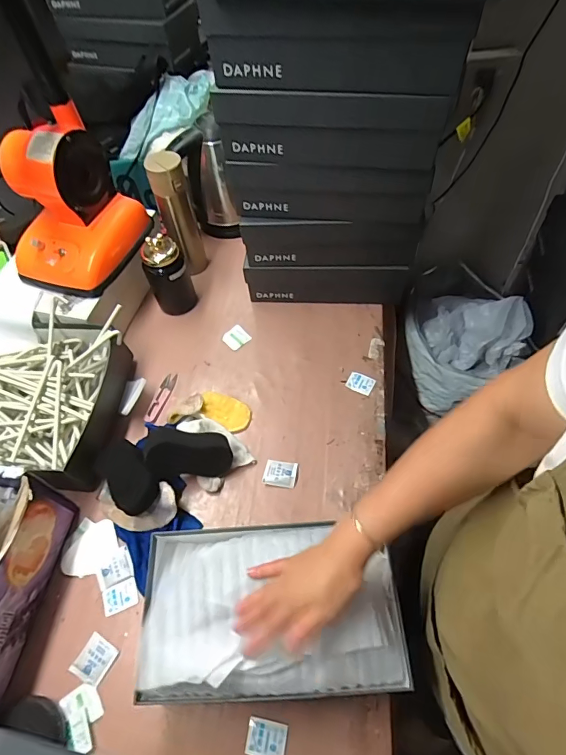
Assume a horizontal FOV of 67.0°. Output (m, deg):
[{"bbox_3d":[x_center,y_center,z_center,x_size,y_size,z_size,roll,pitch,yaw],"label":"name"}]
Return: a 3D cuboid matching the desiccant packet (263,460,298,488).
[{"bbox_3d":[-0.004,0.147,0.661,0.050,0.010,0.040,7,59,9],"label":"desiccant packet"}]

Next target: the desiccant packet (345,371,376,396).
[{"bbox_3d":[0.135,0.010,0.744,0.046,0.004,0.033,23,73,24],"label":"desiccant packet"}]

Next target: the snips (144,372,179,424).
[{"bbox_3d":[-0.214,0.036,0.753,0.027,0.014,0.105,11,59,10],"label":"snips"}]

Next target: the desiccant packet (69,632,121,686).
[{"bbox_3d":[-0.243,0.363,0.551,0.047,0.010,0.048,25,63,18],"label":"desiccant packet"}]

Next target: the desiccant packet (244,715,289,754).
[{"bbox_3d":[-0.020,0.423,0.502,0.048,0.005,0.036,2,44,14],"label":"desiccant packet"}]

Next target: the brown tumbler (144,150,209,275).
[{"bbox_3d":[-0.200,-0.309,0.828,0.062,0.235,0.064,-2,58,3],"label":"brown tumbler"}]

